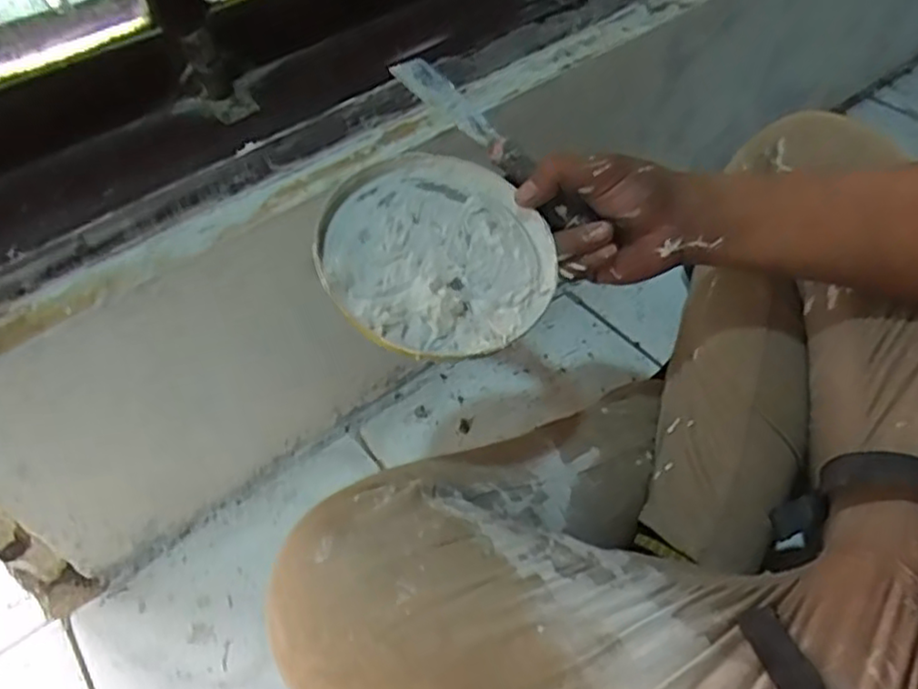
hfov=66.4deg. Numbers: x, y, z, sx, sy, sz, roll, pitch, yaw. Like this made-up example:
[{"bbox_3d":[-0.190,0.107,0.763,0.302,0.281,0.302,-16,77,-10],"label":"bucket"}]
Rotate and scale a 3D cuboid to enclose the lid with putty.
[{"bbox_3d":[-0.014,-0.062,0.455,0.147,0.011,0.152,4,58,-8],"label":"lid with putty"}]

